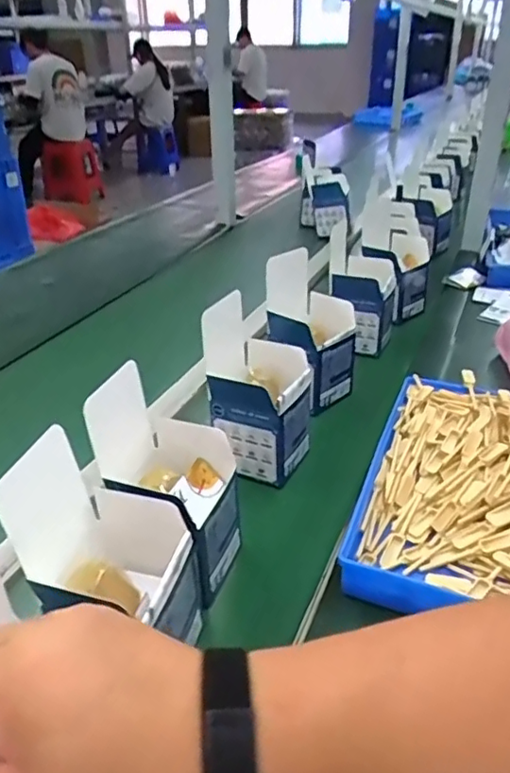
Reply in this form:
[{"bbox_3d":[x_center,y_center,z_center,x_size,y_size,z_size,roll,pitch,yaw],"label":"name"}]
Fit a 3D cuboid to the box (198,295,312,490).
[{"bbox_3d":[0.003,0.001,0.614,0.092,0.171,0.090,11,35,22],"label":"box"}]

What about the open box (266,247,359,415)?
[{"bbox_3d":[0.068,-0.071,0.734,0.092,0.173,0.098,-28,39,-34],"label":"open box"}]

